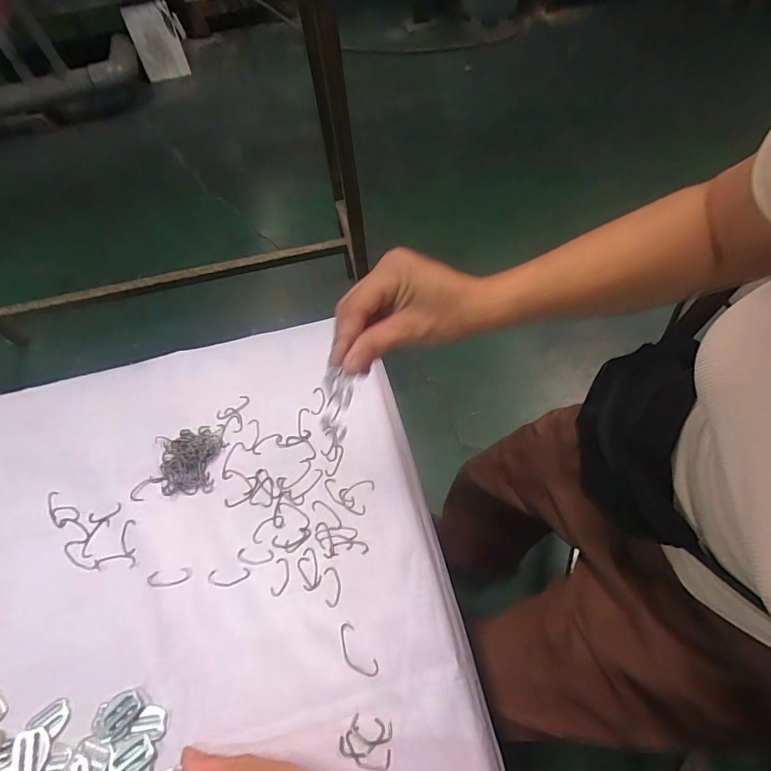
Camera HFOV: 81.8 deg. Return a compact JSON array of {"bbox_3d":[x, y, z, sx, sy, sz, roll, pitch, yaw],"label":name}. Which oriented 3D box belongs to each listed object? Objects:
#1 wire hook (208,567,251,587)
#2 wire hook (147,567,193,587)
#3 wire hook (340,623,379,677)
[{"bbox_3d":[-0.144,0.177,0.410,0.039,0.004,0.016,-4,61,0],"label":"wire hook"},{"bbox_3d":[-0.200,0.178,0.412,0.041,0.004,0.015,-6,61,-1],"label":"wire hook"},{"bbox_3d":[-0.026,0.224,0.375,0.020,0.004,0.046,-37,65,-17],"label":"wire hook"}]

